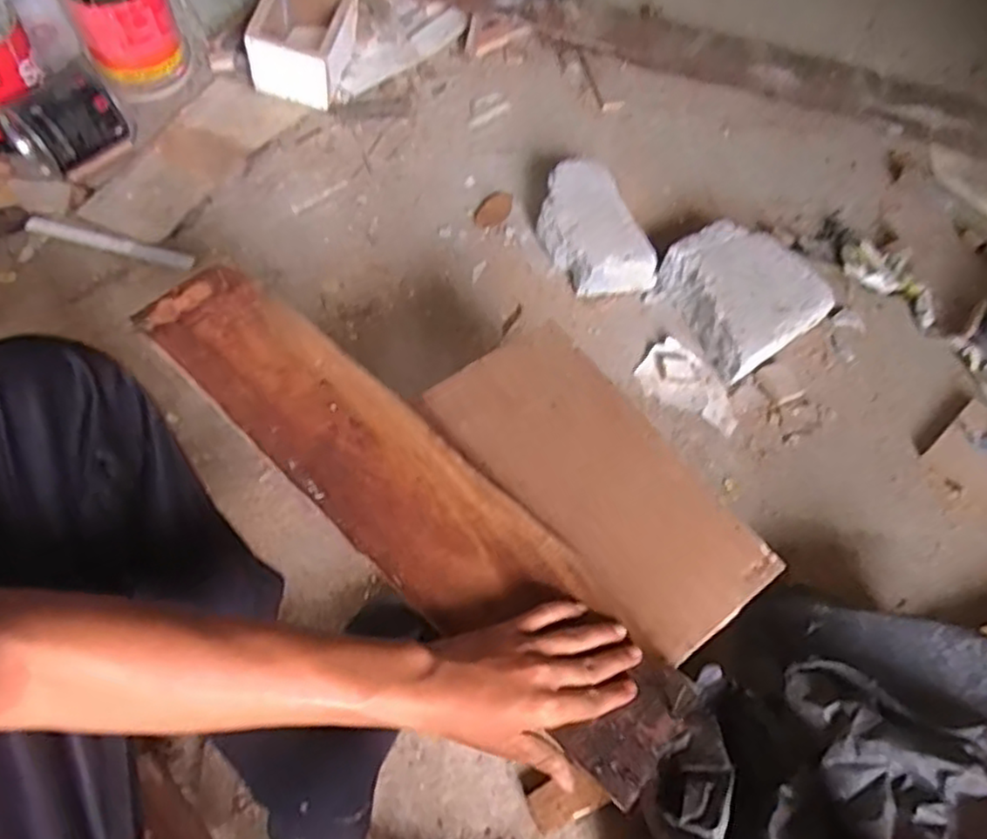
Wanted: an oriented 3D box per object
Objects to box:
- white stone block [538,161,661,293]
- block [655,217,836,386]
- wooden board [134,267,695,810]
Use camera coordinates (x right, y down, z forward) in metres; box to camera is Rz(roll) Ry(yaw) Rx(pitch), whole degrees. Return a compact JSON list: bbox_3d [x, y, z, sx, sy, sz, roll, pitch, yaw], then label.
[{"bbox_3d":[0.141,-0.271,1.003,0.124,0.075,0.212,-26,67,-16],"label":"white stone block"},{"bbox_3d":[0.351,-0.181,0.971,0.194,0.068,0.202,-27,67,-16],"label":"block"},{"bbox_3d":[-0.077,0.058,0.579,0.557,0.019,0.121,41,67,14],"label":"wooden board"}]

